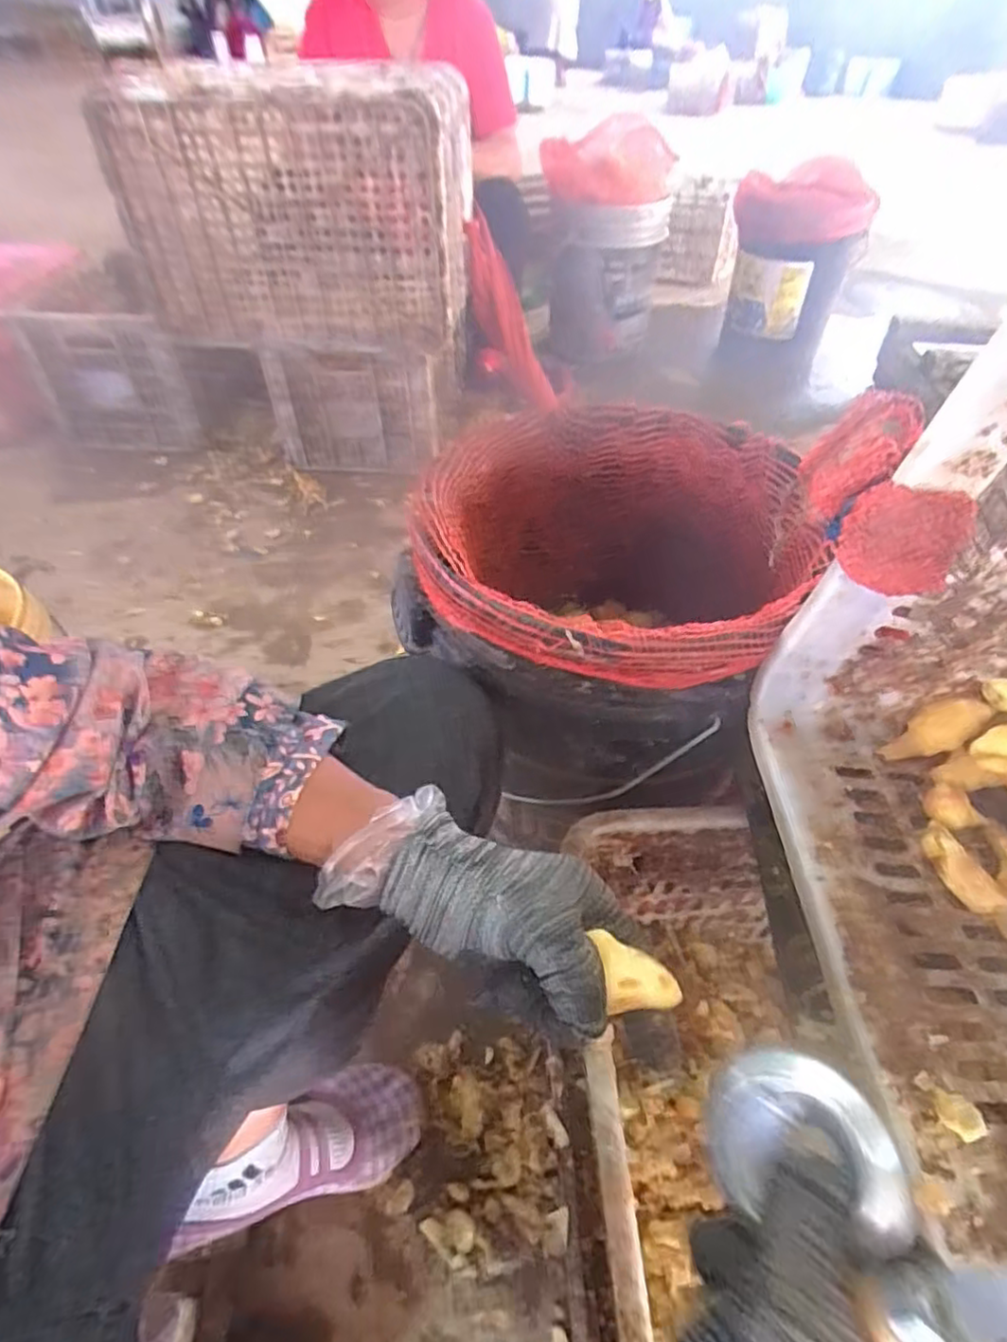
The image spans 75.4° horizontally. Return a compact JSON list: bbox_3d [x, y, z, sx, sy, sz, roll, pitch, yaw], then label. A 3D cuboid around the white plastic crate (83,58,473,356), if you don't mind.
[{"bbox_3d":[-0.341,-0.786,1.114,0.554,0.371,0.239,5,46,5],"label":"white plastic crate"}]

